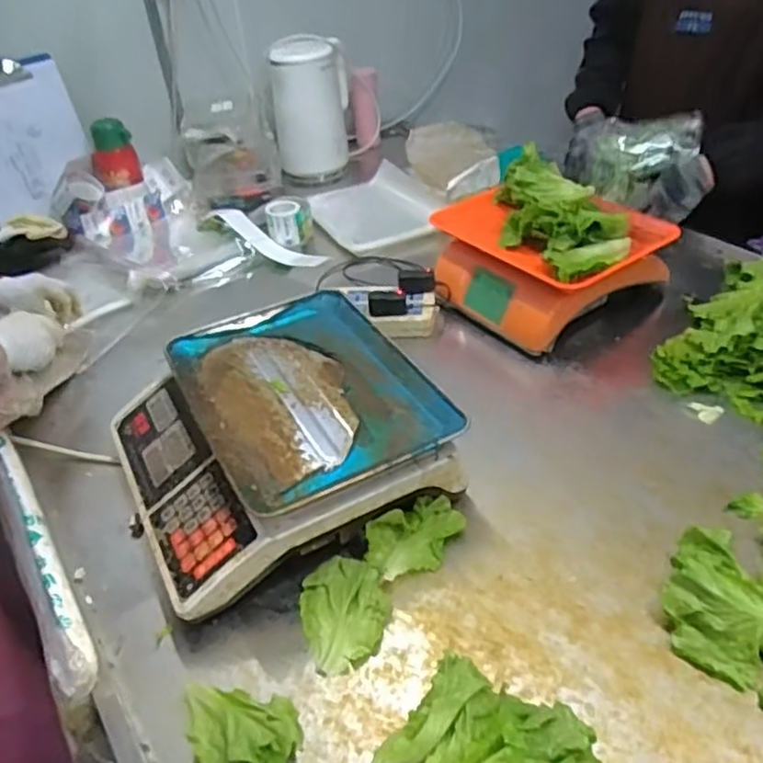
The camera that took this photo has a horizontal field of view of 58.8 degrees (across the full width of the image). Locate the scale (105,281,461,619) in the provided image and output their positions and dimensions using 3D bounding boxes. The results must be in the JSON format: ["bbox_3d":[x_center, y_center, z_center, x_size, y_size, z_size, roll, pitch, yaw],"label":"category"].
[{"bbox_3d":[-0.121,0.060,0.764,0.326,0.112,0.325,-23,41,-21],"label":"scale"}]

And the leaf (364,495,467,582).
[{"bbox_3d":[0.036,0.156,0.691,0.106,0.037,0.063,-20,40,-17],"label":"leaf"}]

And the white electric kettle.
[{"bbox_3d":[-0.140,-0.559,1.407,0.157,0.266,0.124,-5,38,1],"label":"white electric kettle"}]

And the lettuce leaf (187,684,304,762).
[{"bbox_3d":[-0.120,0.282,0.550,0.105,0.035,0.072,3,39,11],"label":"lettuce leaf"}]

